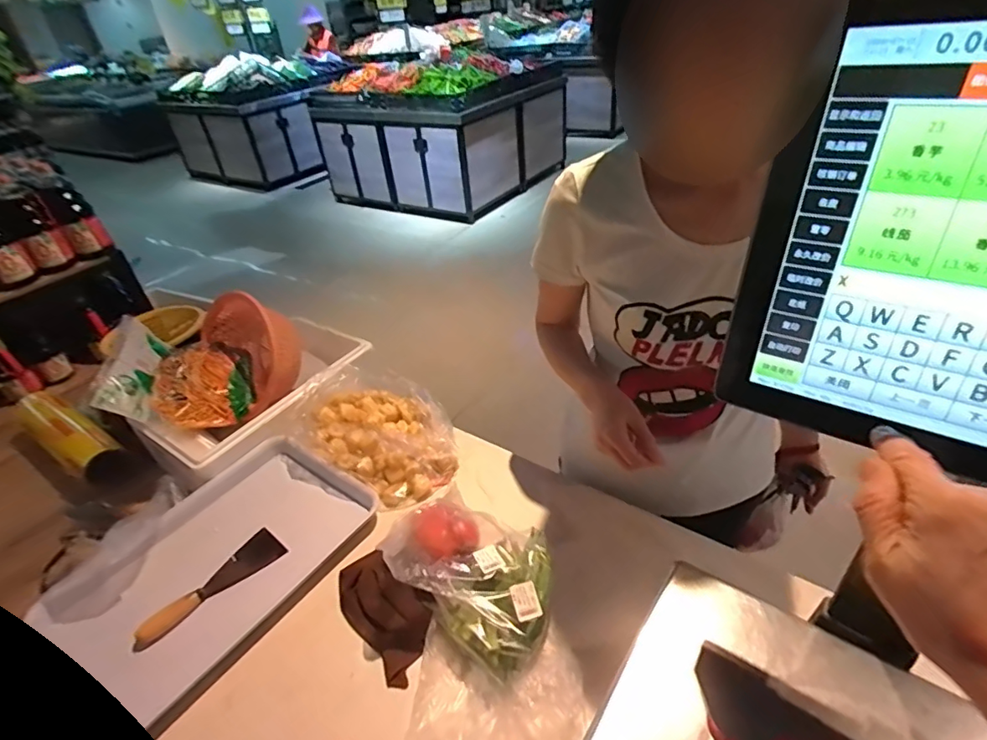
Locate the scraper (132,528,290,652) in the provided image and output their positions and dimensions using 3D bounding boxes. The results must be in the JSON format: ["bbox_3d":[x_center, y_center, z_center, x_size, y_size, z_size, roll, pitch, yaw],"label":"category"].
[{"bbox_3d":[-0.410,0.302,0.742,0.205,0.032,0.063,-34,44,-31],"label":"scraper"}]

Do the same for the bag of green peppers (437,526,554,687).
[{"bbox_3d":[0.023,0.271,0.639,0.132,0.062,0.166,26,48,36],"label":"bag of green peppers"}]

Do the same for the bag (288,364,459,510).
[{"bbox_3d":[-0.195,0.101,0.925,0.308,0.068,0.217,22,45,32],"label":"bag"}]

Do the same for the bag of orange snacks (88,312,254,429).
[{"bbox_3d":[-0.600,0.001,1.007,0.216,0.137,0.244,-15,38,-12],"label":"bag of orange snacks"}]

